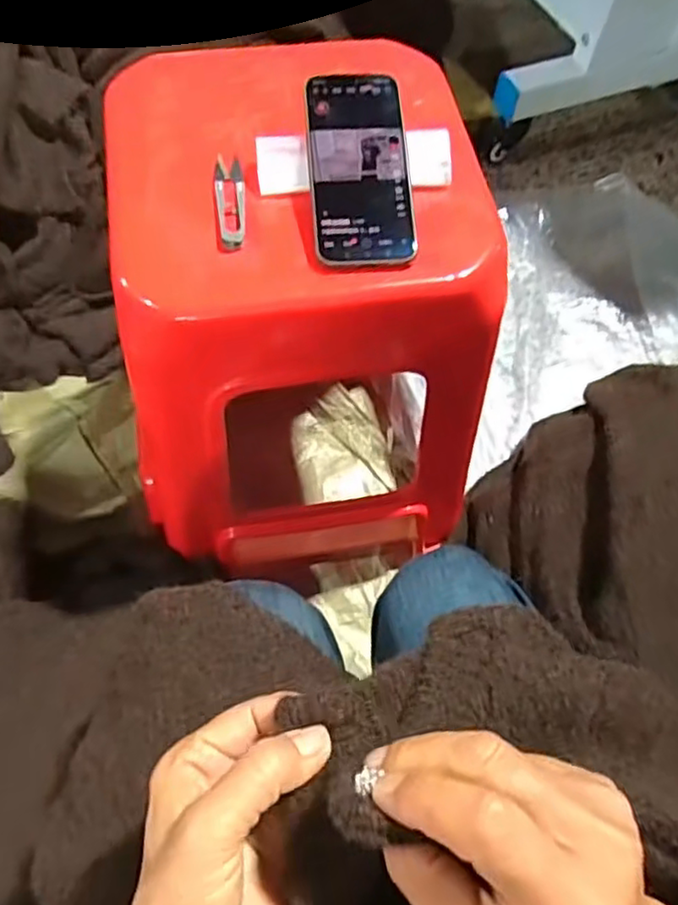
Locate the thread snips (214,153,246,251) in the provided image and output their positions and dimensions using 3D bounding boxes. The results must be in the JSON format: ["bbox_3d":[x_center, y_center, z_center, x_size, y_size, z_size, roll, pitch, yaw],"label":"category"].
[{"bbox_3d":[-0.084,-0.198,0.516,0.023,0.008,0.100,-4,64,-5],"label":"thread snips"}]

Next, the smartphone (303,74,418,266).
[{"bbox_3d":[0.016,-0.216,0.503,0.074,0.007,0.158,-4,79,-5],"label":"smartphone"}]

